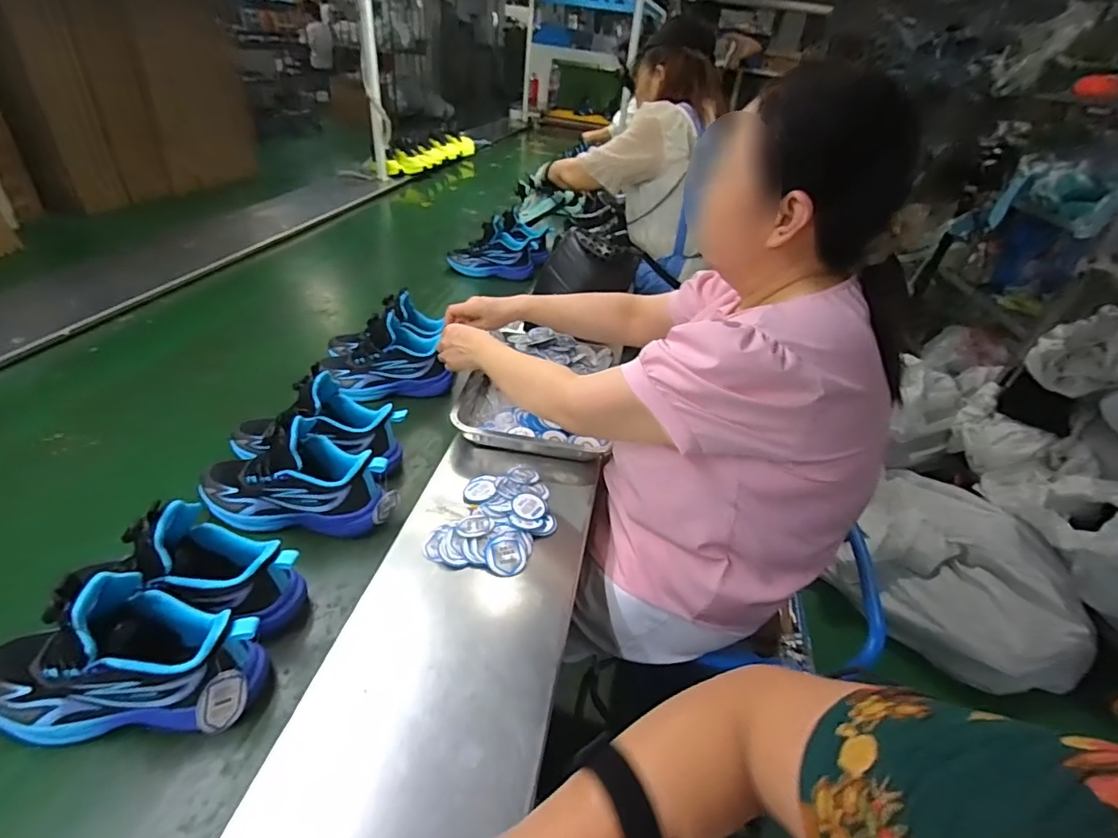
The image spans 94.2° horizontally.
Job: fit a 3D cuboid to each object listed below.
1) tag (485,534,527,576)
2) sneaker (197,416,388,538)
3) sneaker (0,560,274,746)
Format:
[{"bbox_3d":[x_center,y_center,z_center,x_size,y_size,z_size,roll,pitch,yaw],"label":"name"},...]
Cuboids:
[{"bbox_3d":[-0.065,0.169,0.651,0.049,0.005,0.053,6,55,-9],"label":"tag"},{"bbox_3d":[-0.338,0.069,0.664,0.234,0.122,0.101,3,45,-8],"label":"sneaker"},{"bbox_3d":[-0.392,0.210,0.469,0.233,0.148,0.114,5,45,-6],"label":"sneaker"}]

